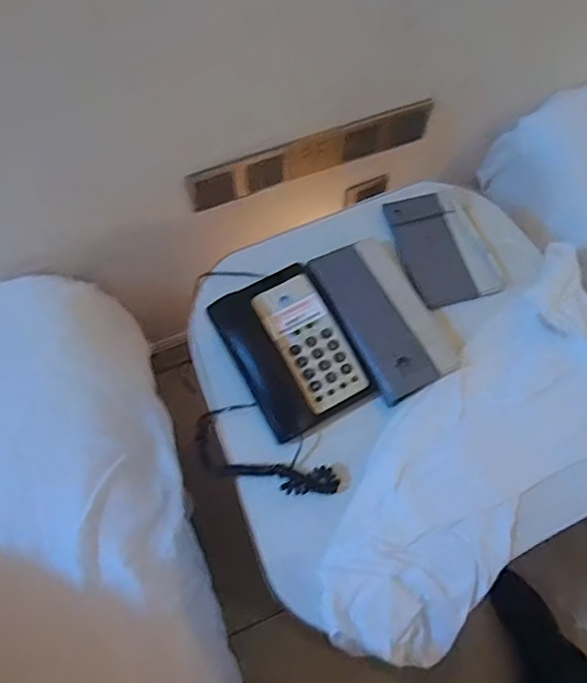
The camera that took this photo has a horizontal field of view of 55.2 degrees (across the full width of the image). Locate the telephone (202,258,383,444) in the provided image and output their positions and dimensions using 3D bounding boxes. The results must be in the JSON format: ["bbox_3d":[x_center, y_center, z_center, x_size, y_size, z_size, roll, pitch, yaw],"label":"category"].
[{"bbox_3d":[-0.002,0.006,0.755,0.156,0.045,0.213,-27,70,-12],"label":"telephone"}]

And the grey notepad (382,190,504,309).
[{"bbox_3d":[0.225,-0.146,0.862,0.121,0.016,0.188,-16,69,-8],"label":"grey notepad"}]

